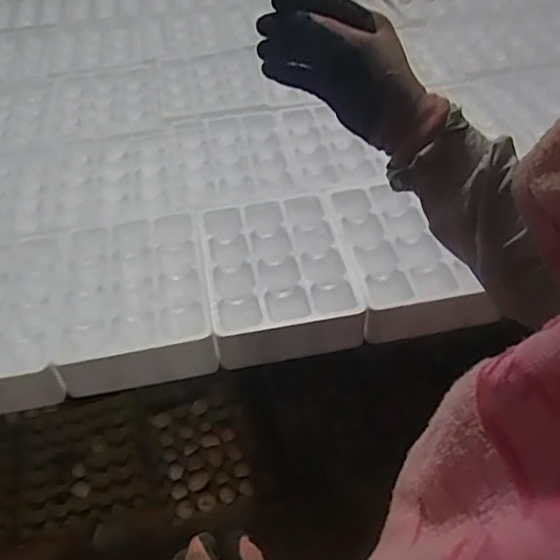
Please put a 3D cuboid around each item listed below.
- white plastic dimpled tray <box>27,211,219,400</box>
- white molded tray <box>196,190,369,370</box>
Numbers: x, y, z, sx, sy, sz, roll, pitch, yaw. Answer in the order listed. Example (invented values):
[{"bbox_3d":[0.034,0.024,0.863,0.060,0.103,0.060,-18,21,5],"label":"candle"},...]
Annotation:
[{"bbox_3d":[-0.207,0.024,0.784,0.213,0.068,0.241,-11,46,-7],"label":"white plastic dimpled tray"},{"bbox_3d":[-0.004,-0.012,0.793,0.183,0.060,0.242,-9,45,-5],"label":"white molded tray"}]

